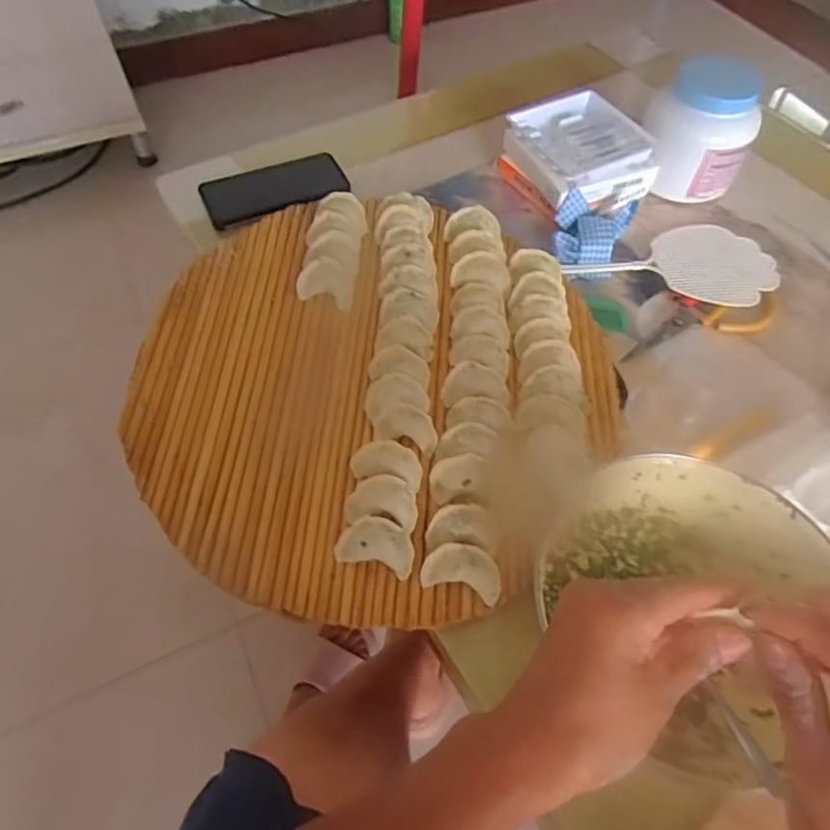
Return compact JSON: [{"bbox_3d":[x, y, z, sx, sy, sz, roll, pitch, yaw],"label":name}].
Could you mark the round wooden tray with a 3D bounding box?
[{"bbox_3d":[-0.039,-0.042,0.515,0.393,0.039,0.394,2,58,-3],"label":"round wooden tray"}]

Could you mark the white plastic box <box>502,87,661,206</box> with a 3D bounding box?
[{"bbox_3d":[0.192,-0.312,0.689,0.133,0.053,0.144,-21,61,-16],"label":"white plastic box"}]

